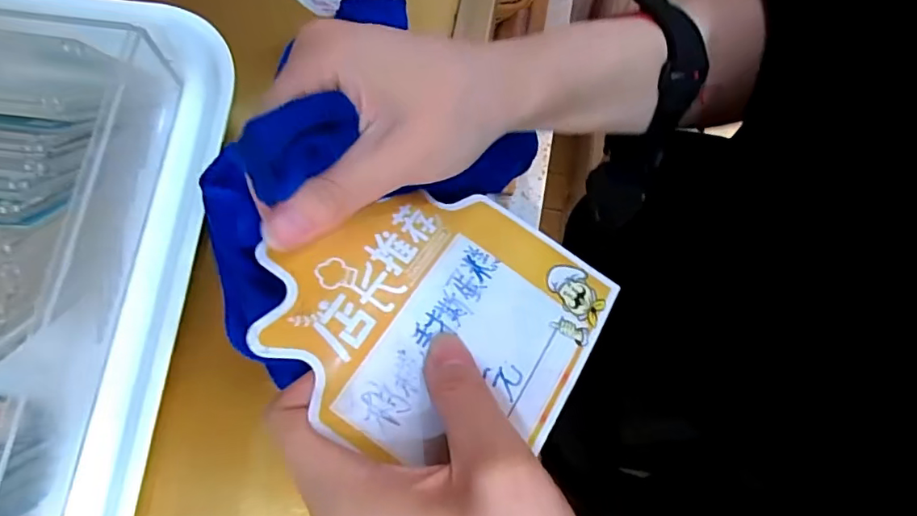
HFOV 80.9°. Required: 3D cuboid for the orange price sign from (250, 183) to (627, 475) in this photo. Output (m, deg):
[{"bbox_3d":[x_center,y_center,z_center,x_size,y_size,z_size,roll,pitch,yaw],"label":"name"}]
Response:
[{"bbox_3d":[-0.005,0.019,0.192,0.106,0.005,0.106,35,57,0],"label":"orange price sign"}]

